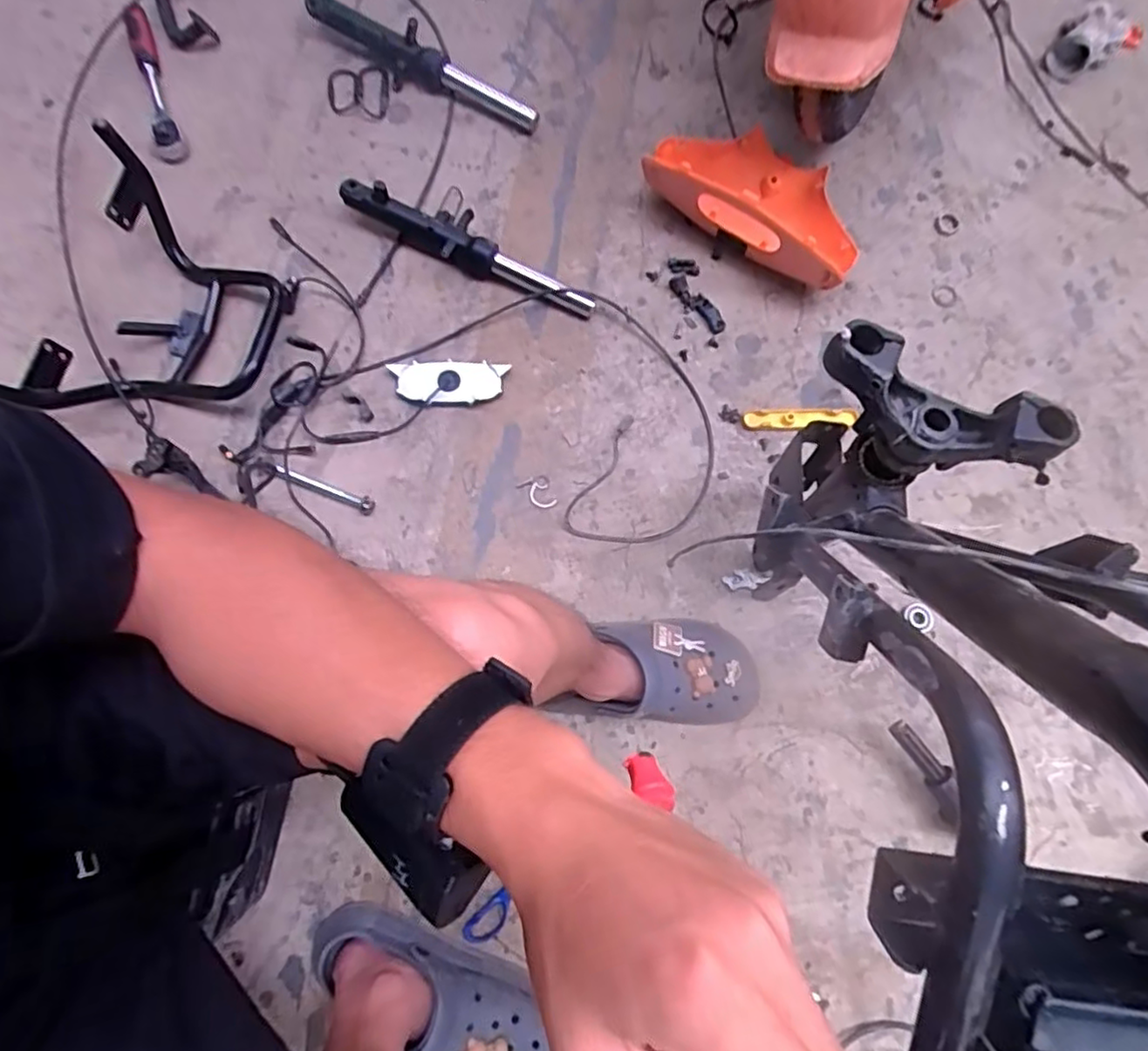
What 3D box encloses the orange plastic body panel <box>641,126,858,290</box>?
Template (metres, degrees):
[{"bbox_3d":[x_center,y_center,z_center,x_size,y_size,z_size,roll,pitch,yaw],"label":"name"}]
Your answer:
[{"bbox_3d":[0.251,-0.456,0.855,0.288,0.090,0.150,33,78,7],"label":"orange plastic body panel"}]

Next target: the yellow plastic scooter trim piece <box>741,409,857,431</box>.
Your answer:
[{"bbox_3d":[0.298,-0.141,0.841,0.144,0.009,0.028,-3,76,-2],"label":"yellow plastic scooter trim piece"}]

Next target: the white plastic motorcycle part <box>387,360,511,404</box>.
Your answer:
[{"bbox_3d":[-0.161,-0.185,0.812,0.140,0.021,0.055,-3,76,-2],"label":"white plastic motorcycle part"}]

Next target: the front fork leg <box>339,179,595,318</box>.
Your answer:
[{"bbox_3d":[-0.137,-0.376,0.842,0.361,0.063,0.081,31,78,6],"label":"front fork leg"}]

